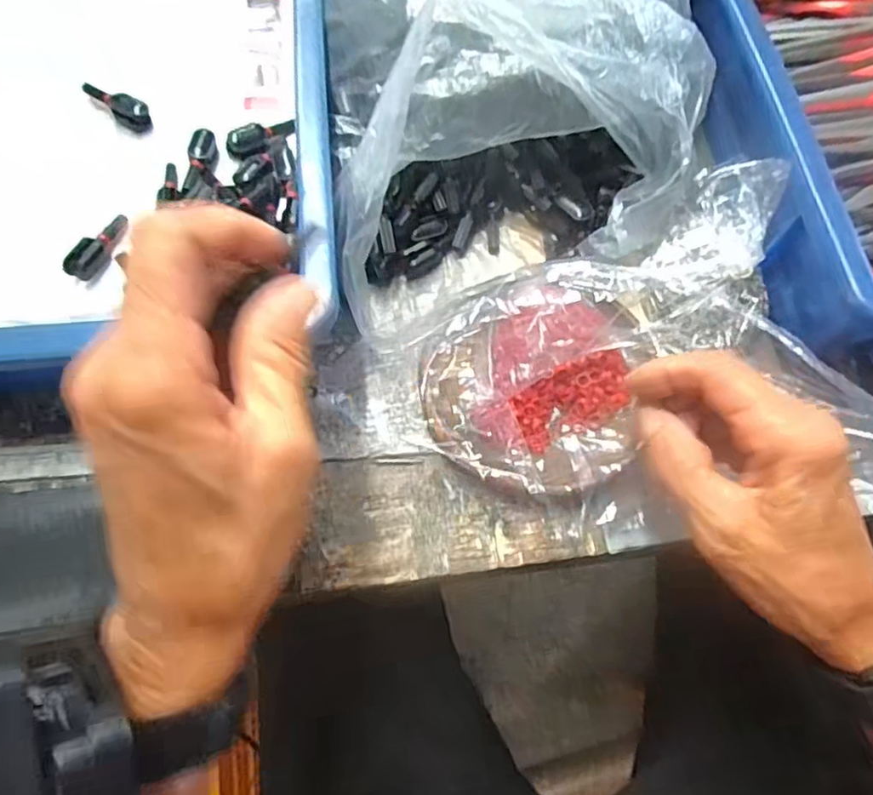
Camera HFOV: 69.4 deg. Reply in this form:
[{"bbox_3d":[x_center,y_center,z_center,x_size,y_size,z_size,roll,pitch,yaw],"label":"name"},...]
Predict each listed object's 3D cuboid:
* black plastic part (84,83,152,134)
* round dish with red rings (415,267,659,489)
[{"bbox_3d":[-0.179,-0.166,0.356,0.039,0.015,0.015,39,73,12],"label":"black plastic part"},{"bbox_3d":[0.052,-0.006,0.294,0.107,0.032,0.095,-26,72,-11],"label":"round dish with red rings"}]

